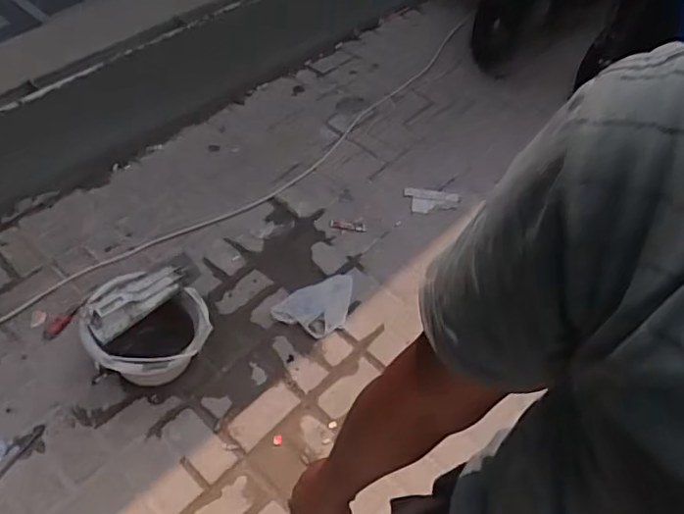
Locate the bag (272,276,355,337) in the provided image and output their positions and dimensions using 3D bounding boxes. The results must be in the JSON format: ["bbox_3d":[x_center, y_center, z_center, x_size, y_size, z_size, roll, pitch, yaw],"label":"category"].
[{"bbox_3d":[-0.064,0.145,1.651,0.246,0.017,0.162,-18,56,-18],"label":"bag"}]

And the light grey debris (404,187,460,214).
[{"bbox_3d":[0.293,-0.183,1.902,0.174,0.007,0.095,9,61,2],"label":"light grey debris"}]

